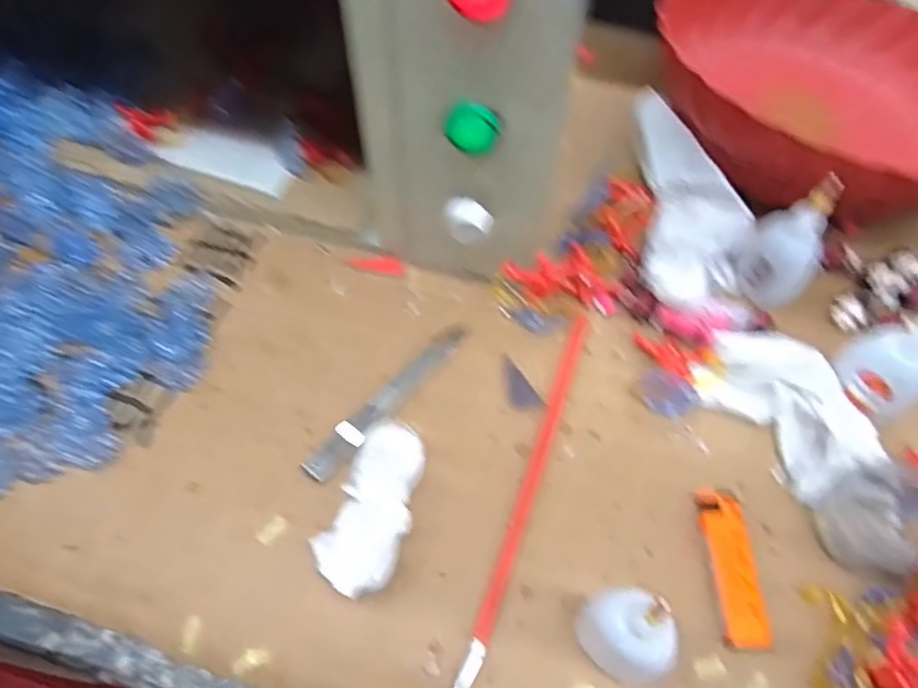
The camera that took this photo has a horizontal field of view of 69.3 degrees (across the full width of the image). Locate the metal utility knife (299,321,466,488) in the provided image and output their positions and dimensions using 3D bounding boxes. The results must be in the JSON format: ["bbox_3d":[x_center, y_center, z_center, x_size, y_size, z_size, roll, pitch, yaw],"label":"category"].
[{"bbox_3d":[-0.042,0.032,0.408,0.019,0.010,0.133,36,67,17],"label":"metal utility knife"}]

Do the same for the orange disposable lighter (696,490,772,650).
[{"bbox_3d":[0.147,0.121,0.358,0.023,0.012,0.079,-1,61,-1],"label":"orange disposable lighter"}]

